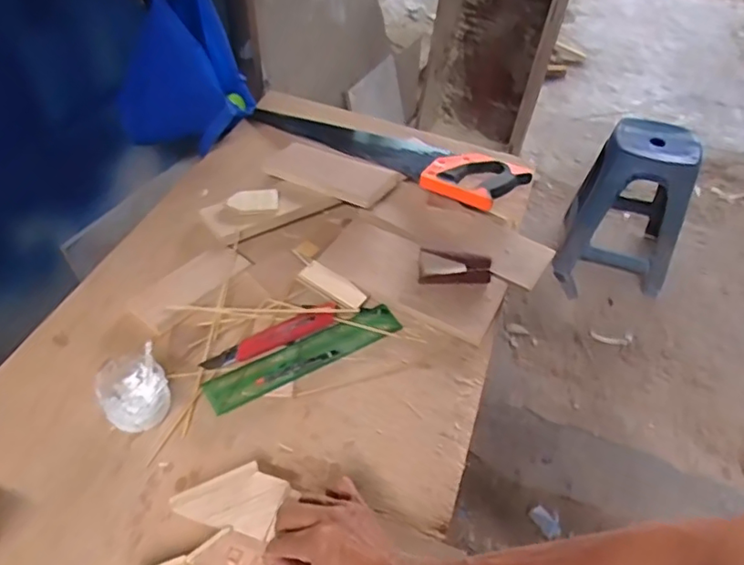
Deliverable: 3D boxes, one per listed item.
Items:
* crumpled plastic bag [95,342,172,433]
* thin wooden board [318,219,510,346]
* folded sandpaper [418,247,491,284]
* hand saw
[{"bbox_3d":[-0.256,0.114,0.628,0.066,0.069,0.069,-33,57,-31],"label":"crumpled plastic bag"},{"bbox_3d":[0.055,-0.010,0.816,0.250,0.019,0.121,27,51,15],"label":"thin wooden board"},{"bbox_3d":[0.114,-0.022,0.807,0.097,0.020,0.052,6,46,0],"label":"folded sandpaper"},{"bbox_3d":[0.017,-0.239,0.996,0.487,0.033,0.134,24,49,17],"label":"hand saw"}]

